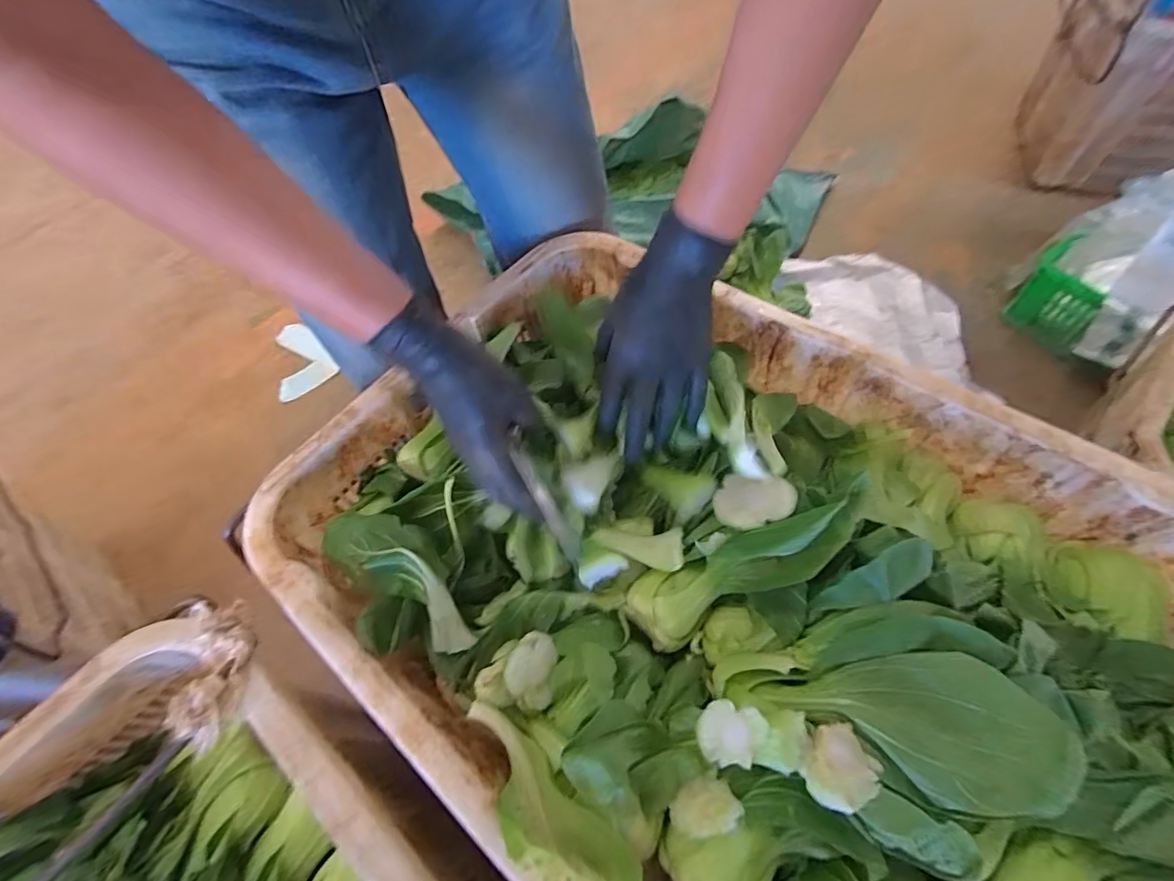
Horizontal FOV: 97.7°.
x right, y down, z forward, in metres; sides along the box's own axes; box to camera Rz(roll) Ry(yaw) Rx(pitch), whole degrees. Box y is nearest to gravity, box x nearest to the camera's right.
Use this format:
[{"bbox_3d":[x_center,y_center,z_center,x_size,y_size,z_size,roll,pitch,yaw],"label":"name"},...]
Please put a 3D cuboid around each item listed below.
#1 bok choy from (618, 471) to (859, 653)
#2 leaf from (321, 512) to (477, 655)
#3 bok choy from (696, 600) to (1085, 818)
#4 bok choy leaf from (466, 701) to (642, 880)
[{"bbox_3d":[0.122,0.089,0.379,0.198,0.047,0.056,-28,60,5],"label":"bok choy"},{"bbox_3d":[-0.149,0.104,0.418,0.154,0.046,0.057,31,66,21],"label":"leaf"},{"bbox_3d":[0.175,0.154,0.322,0.191,0.044,0.113,6,59,8],"label":"bok choy"},{"bbox_3d":[-0.028,0.227,0.320,0.047,0.051,0.145,-41,49,-19],"label":"bok choy leaf"}]

